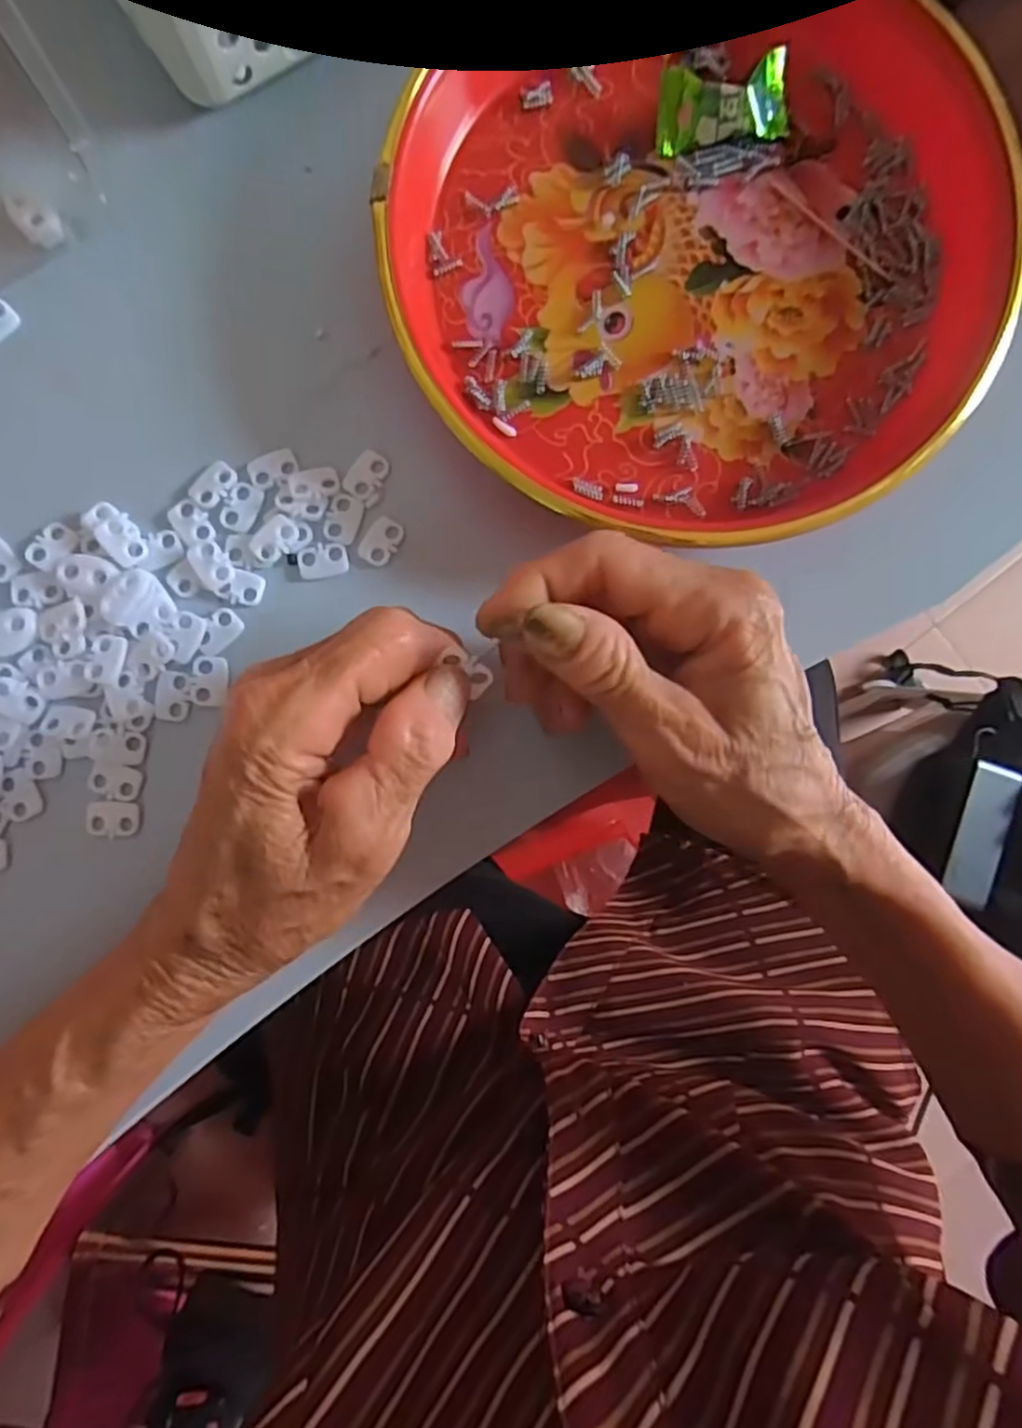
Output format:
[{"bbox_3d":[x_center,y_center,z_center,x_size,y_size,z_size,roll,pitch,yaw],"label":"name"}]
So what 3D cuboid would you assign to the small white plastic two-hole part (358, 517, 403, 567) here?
[{"bbox_3d":[-0.048,-0.065,0.259,0.012,0.004,0.018,35,85,-2],"label":"small white plastic two-hole part"}]

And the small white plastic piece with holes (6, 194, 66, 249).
[{"bbox_3d":[-0.177,-0.184,0.258,0.013,0.004,0.024,-41,91,-6],"label":"small white plastic piece with holes"}]

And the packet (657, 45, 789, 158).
[{"bbox_3d":[0.078,-0.226,0.258,0.047,0.016,0.025,-10,88,-5],"label":"packet"}]

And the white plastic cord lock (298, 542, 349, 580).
[{"bbox_3d":[-0.070,-0.057,0.258,0.018,0.004,0.012,-10,88,-5],"label":"white plastic cord lock"}]

